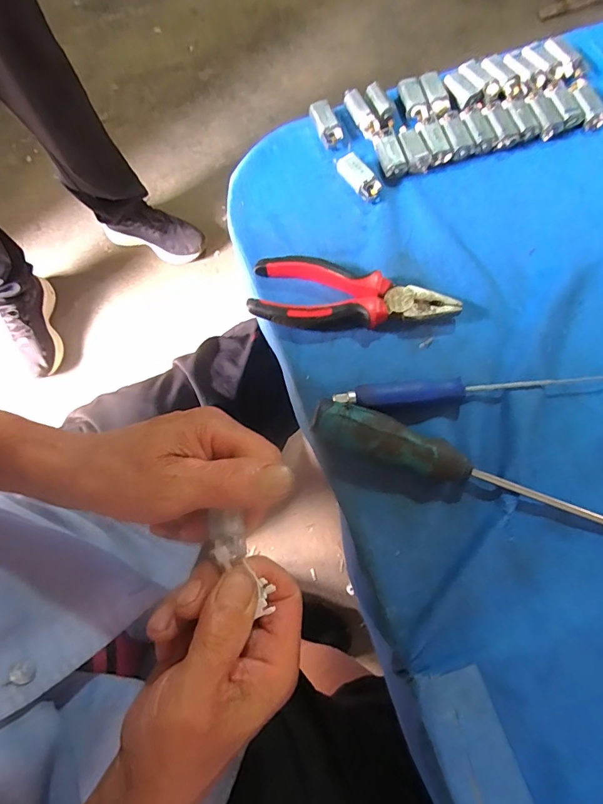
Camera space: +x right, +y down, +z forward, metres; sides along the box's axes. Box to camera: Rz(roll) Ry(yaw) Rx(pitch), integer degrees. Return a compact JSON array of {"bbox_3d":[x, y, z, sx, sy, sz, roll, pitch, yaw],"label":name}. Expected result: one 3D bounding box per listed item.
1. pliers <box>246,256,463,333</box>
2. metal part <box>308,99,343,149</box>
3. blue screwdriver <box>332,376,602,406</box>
[{"bbox_3d":[0.038,-0.078,0.332,0.152,0.021,0.052,10,73,6],"label":"pliers"},{"bbox_3d":[0.023,-0.252,0.395,0.018,0.015,0.044,-21,72,-4],"label":"metal part"},{"bbox_3d":[0.117,-0.009,0.310,0.184,0.012,0.017,-5,72,1],"label":"blue screwdriver"}]

